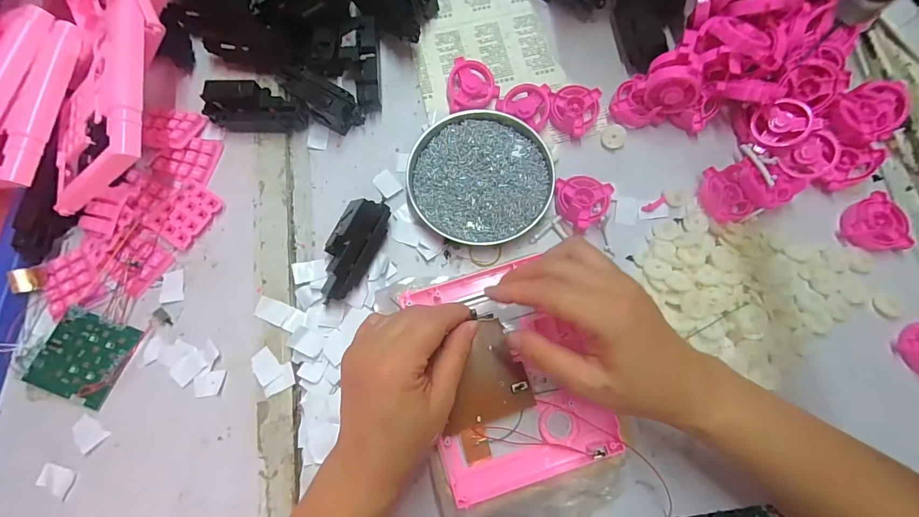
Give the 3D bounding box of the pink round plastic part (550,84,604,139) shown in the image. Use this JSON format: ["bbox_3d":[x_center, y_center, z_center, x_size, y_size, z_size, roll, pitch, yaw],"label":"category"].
[{"bbox_3d":[0.117,-0.154,0.409,0.048,0.016,0.053,35,79,10],"label":"pink round plastic part"}]

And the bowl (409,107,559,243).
[{"bbox_3d":[0.020,-0.079,0.395,0.134,0.026,0.129,0,75,1],"label":"bowl"}]

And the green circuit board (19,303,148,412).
[{"bbox_3d":[-0.331,0.086,0.355,0.068,0.008,0.070,22,77,7],"label":"green circuit board"}]

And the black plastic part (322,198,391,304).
[{"bbox_3d":[-0.099,-0.008,0.372,0.044,0.036,0.094,17,76,6],"label":"black plastic part"}]

